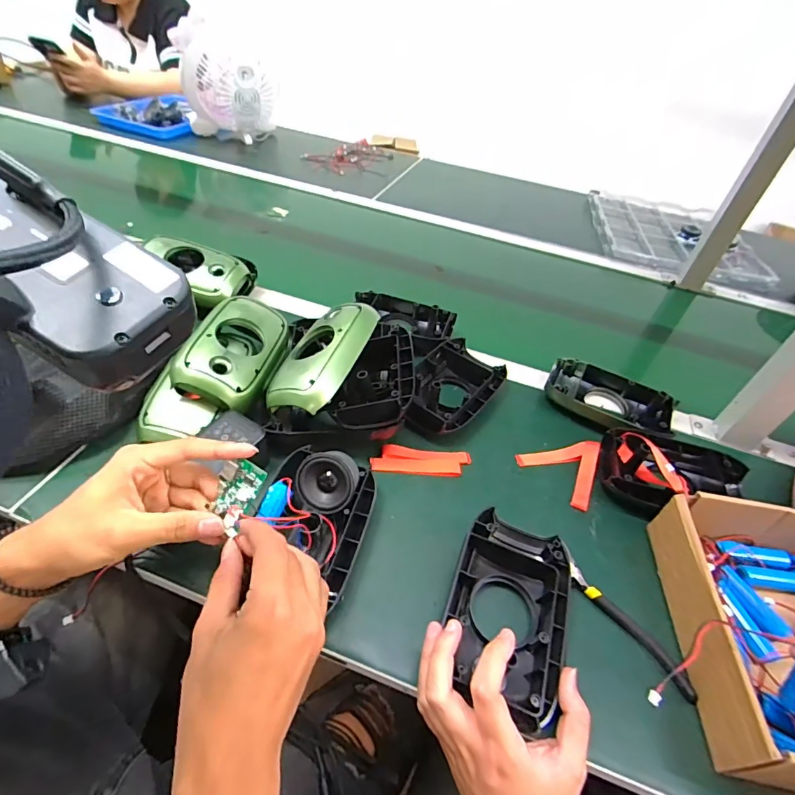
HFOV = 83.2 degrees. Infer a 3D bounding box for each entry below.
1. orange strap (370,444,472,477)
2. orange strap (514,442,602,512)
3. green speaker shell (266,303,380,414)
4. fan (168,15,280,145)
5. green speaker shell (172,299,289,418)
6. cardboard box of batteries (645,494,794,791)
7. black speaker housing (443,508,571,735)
[{"bbox_3d":[0.027,0.072,0.506,0.110,0.006,0.036,5,45,-5],"label":"orange strap"},{"bbox_3d":[0.193,0.073,0.519,0.088,0.018,0.088,33,49,22],"label":"orange strap"},{"bbox_3d":[-0.079,-0.051,0.486,0.080,0.034,0.152,23,60,15],"label":"green speaker shell"},{"bbox_3d":[-0.434,-0.807,1.170,0.228,0.258,0.146,4,45,-6],"label":"fan"},{"bbox_3d":[-0.184,-0.055,0.518,0.090,0.045,0.152,28,47,-16],"label":"green speaker shell"},{"bbox_3d":[0.353,0.197,0.374,0.212,0.077,0.207,11,44,1],"label":"cardboard box of batteries"},{"bbox_3d":[0.093,0.177,0.376,0.099,0.040,0.152,18,46,10],"label":"black speaker housing"}]

